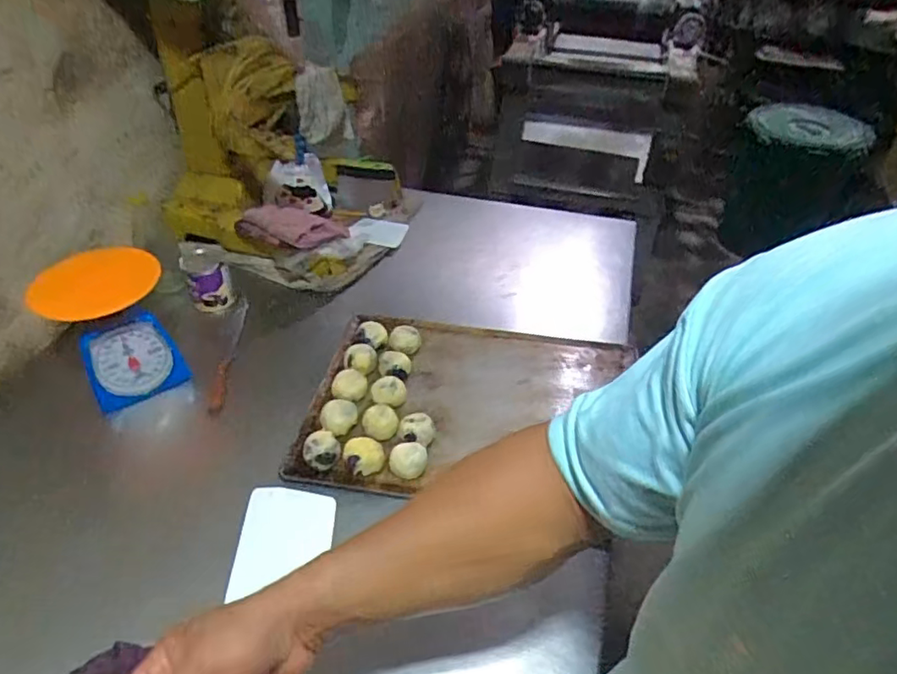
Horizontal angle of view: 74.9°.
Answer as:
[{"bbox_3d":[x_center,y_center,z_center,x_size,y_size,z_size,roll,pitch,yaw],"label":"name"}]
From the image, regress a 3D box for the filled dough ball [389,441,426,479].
[{"bbox_3d":[-0.050,0.153,0.726,0.045,0.027,0.039,0,40,-3],"label":"filled dough ball"}]

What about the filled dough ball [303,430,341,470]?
[{"bbox_3d":[-0.159,0.145,0.735,0.043,0.032,0.045,1,40,-1],"label":"filled dough ball"}]

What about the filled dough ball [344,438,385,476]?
[{"bbox_3d":[-0.106,0.149,0.732,0.048,0.026,0.042,-10,42,-14],"label":"filled dough ball"}]

